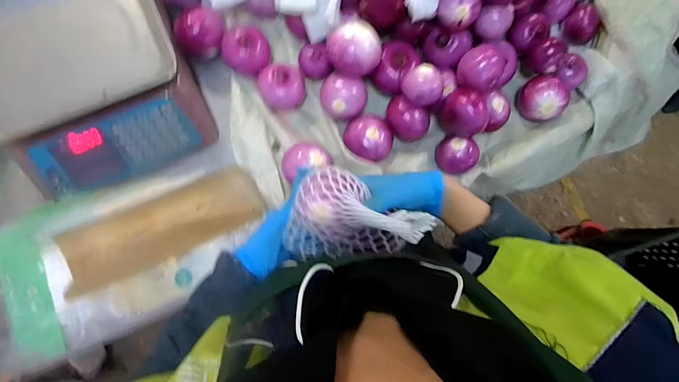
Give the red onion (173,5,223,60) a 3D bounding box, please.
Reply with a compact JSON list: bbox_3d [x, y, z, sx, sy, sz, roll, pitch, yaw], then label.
[{"bbox_3d":[-0.253,-0.290,0.676,0.085,0.065,0.074,-15,85,-3],"label":"red onion"}]

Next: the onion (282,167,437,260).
[{"bbox_3d":[0.021,0.039,0.422,0.149,0.097,0.102,19,84,0],"label":"onion"}]

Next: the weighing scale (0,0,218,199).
[{"bbox_3d":[-0.440,-0.191,0.643,0.334,0.095,0.341,-23,86,-4],"label":"weighing scale"}]

